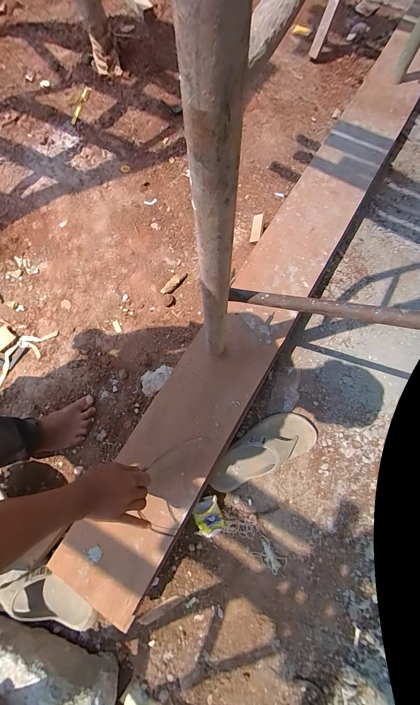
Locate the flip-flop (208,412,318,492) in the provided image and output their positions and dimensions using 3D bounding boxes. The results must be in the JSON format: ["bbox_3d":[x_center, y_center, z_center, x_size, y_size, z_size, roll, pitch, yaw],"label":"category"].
[{"bbox_3d":[0.135,0.248,0.729,0.294,0.079,0.116,-23,77,-6],"label":"flip-flop"}]

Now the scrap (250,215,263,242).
[{"bbox_3d":[0.153,-0.411,0.935,0.032,0.009,0.092,8,91,16],"label":"scrap"}]

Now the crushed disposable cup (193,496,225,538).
[{"bbox_3d":[-0.005,0.414,0.703,0.069,0.066,0.083,-18,76,-5],"label":"crushed disposable cup"}]

